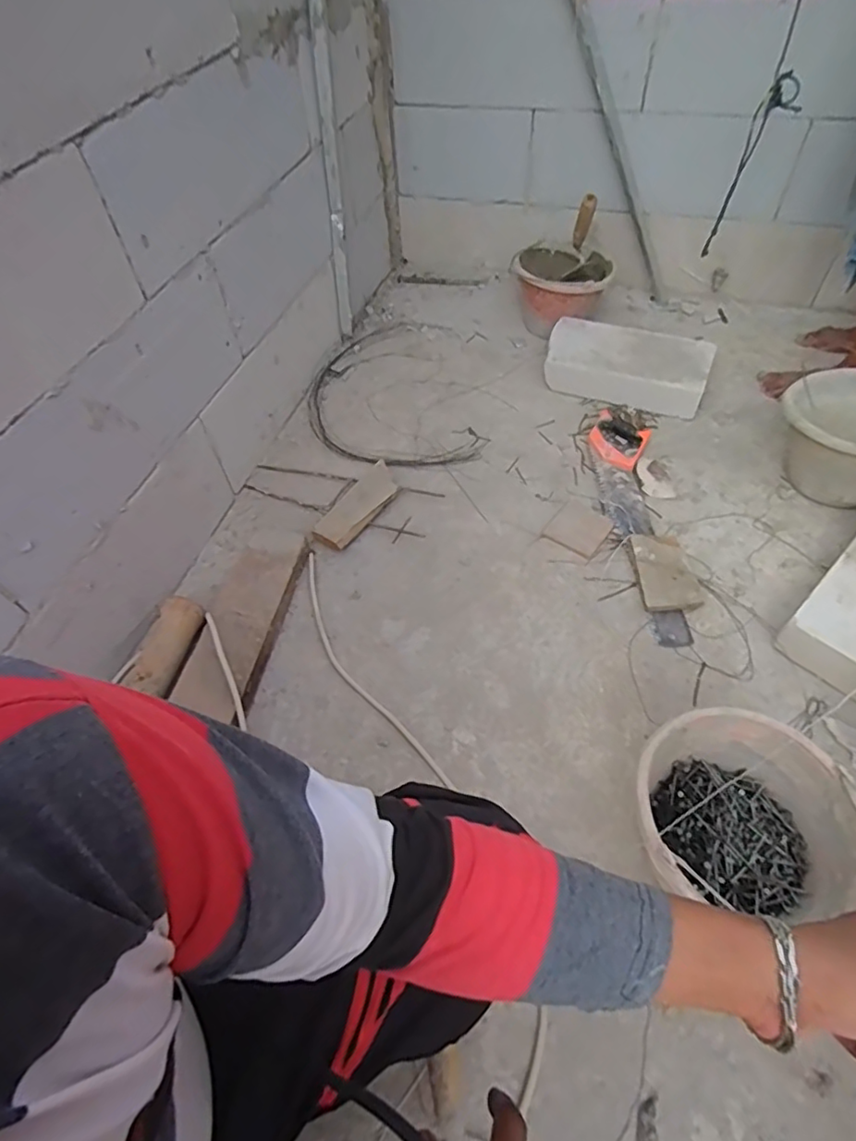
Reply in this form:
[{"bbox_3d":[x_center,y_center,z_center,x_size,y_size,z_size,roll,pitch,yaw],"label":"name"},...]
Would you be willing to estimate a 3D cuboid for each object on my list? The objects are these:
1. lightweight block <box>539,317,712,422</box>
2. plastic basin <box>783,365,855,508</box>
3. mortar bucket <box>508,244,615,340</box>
[{"bbox_3d":[0.442,-0.461,1.286,0.339,0.080,0.198,15,56,15],"label":"lightweight block"},{"bbox_3d":[0.769,-0.242,1.050,0.238,0.178,0.238,-2,53,3],"label":"plastic basin"},{"bbox_3d":[0.324,-0.683,1.422,0.225,0.156,0.242,-1,54,1],"label":"mortar bucket"}]

